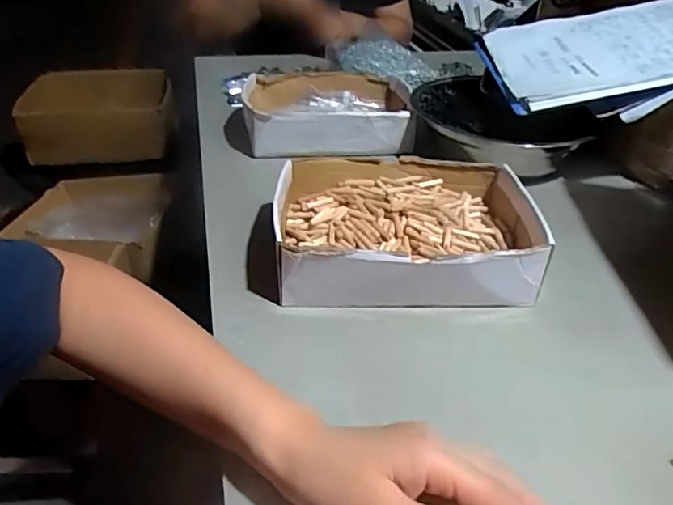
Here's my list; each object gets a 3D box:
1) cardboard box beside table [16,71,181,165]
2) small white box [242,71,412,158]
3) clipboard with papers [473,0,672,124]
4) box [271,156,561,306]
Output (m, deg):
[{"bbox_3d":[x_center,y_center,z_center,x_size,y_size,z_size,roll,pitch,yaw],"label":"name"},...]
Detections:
[{"bbox_3d":[-0.605,-0.355,1.423,0.365,0.142,0.294,-1,36,-4],"label":"cardboard box beside table"},{"bbox_3d":[-0.012,-0.217,0.828,0.239,0.054,0.209,-1,36,-4],"label":"small white box"},{"bbox_3d":[0.365,-0.260,0.699,0.324,0.035,0.240,-8,44,12],"label":"clipboard with papers"},{"bbox_3d":[0.069,-0.026,0.548,0.242,0.067,0.193,2,36,0],"label":"box"}]

